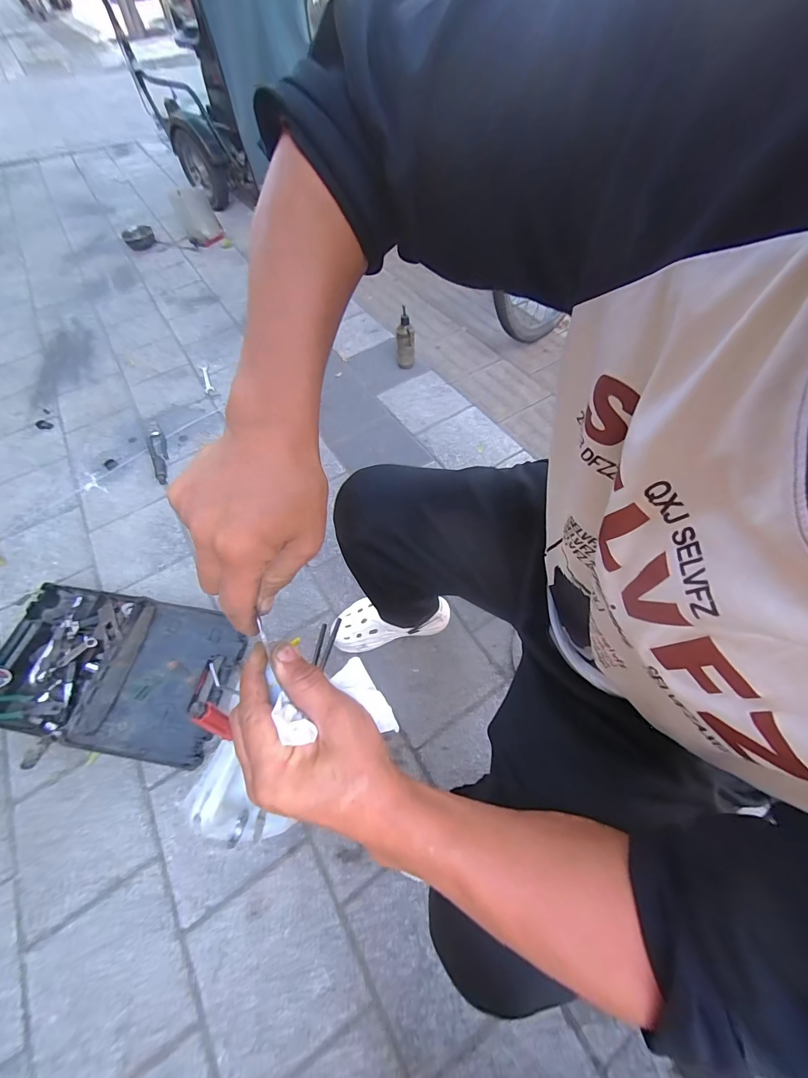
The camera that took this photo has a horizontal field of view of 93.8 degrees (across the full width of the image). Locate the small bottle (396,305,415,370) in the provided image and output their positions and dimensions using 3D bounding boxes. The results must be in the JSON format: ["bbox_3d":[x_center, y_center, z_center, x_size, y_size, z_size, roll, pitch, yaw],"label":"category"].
[{"bbox_3d":[0.004,-0.693,1.322,0.062,0.208,0.061,3,60,4],"label":"small bottle"}]

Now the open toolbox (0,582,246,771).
[{"bbox_3d":[-0.680,0.294,0.883,0.563,0.061,0.327,7,60,9],"label":"open toolbox"}]

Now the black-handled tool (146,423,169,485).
[{"bbox_3d":[-0.820,-0.295,1.263,0.051,0.020,0.281,-23,60,-9],"label":"black-handled tool"}]

